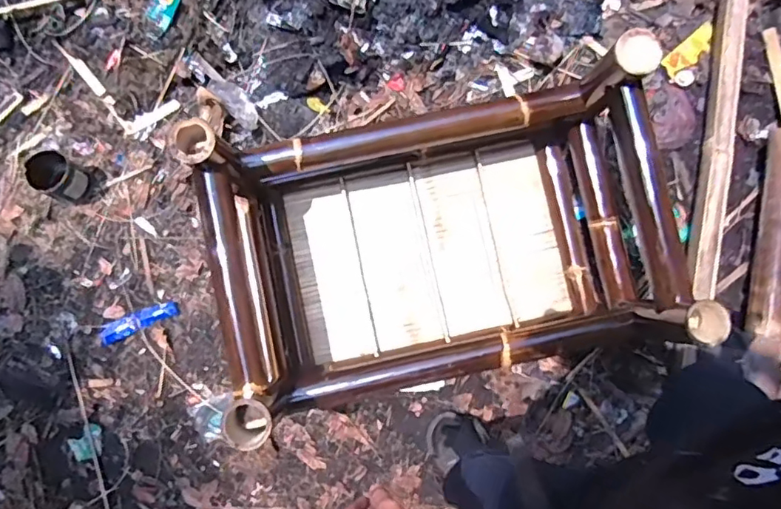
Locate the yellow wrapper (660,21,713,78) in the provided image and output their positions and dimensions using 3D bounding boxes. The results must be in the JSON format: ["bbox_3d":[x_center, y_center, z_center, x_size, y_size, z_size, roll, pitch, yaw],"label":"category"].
[{"bbox_3d":[0.746,-0.506,1.405,0.151,0.015,0.062,-40,95,1],"label":"yellow wrapper"}]

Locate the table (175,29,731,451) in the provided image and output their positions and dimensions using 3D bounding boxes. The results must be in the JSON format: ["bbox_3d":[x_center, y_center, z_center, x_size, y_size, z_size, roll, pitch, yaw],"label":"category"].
[{"bbox_3d":[0.090,0.000,1.150,0.838,0.460,0.567,-8,74,-5],"label":"table"}]

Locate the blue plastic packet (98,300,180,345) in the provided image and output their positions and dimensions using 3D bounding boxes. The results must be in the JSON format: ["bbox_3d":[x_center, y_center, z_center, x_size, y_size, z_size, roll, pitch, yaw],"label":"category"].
[{"bbox_3d":[-0.612,0.165,1.362,0.209,0.022,0.044,-22,75,5],"label":"blue plastic packet"}]

